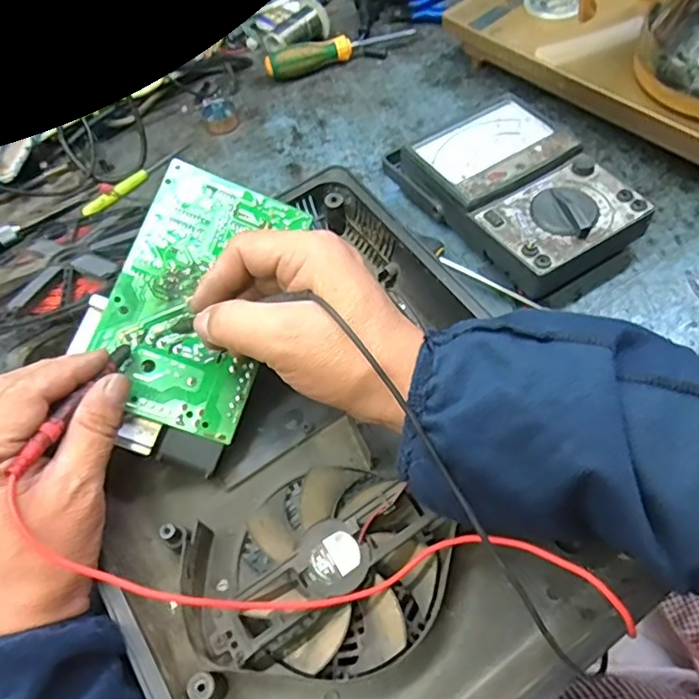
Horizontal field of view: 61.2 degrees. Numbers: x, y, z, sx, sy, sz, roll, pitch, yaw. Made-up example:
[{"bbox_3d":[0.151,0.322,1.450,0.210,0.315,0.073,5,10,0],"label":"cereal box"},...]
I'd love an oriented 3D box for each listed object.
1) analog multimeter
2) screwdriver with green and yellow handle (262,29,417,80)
[{"bbox_3d":[0.127,-0.122,0.461,0.111,0.051,0.180,-30,59,-12],"label":"analog multimeter"},{"bbox_3d":[-0.010,-0.310,0.611,0.158,0.027,0.020,-22,57,-8],"label":"screwdriver with green and yellow handle"}]

